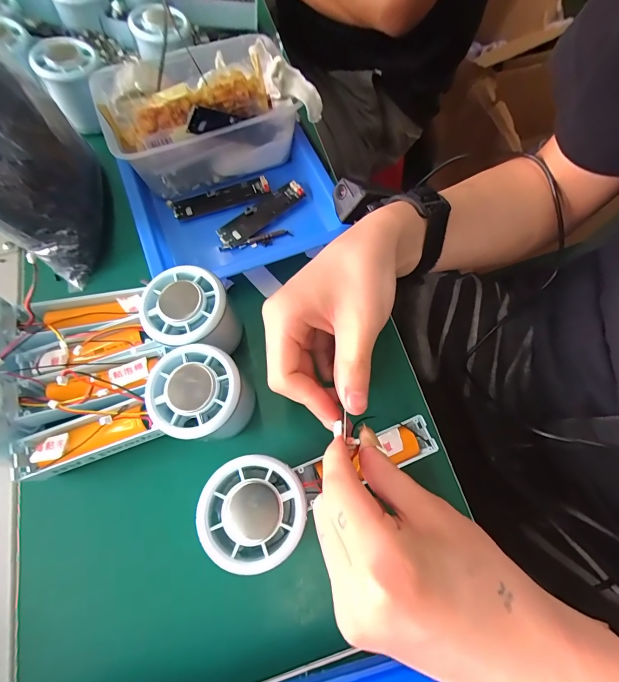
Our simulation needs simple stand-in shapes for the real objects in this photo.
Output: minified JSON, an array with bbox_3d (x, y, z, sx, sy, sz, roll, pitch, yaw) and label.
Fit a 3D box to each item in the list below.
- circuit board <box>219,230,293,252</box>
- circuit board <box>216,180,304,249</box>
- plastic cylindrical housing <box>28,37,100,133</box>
[{"bbox_3d":[-0.048,-0.089,0.315,0.066,0.005,0.011,-21,71,-8],"label":"circuit board"},{"bbox_3d":[-0.045,-0.120,0.319,0.027,0.009,0.089,43,75,14],"label":"circuit board"},{"bbox_3d":[-0.225,-0.248,0.337,0.048,0.061,0.047,0,69,0],"label":"plastic cylindrical housing"}]

